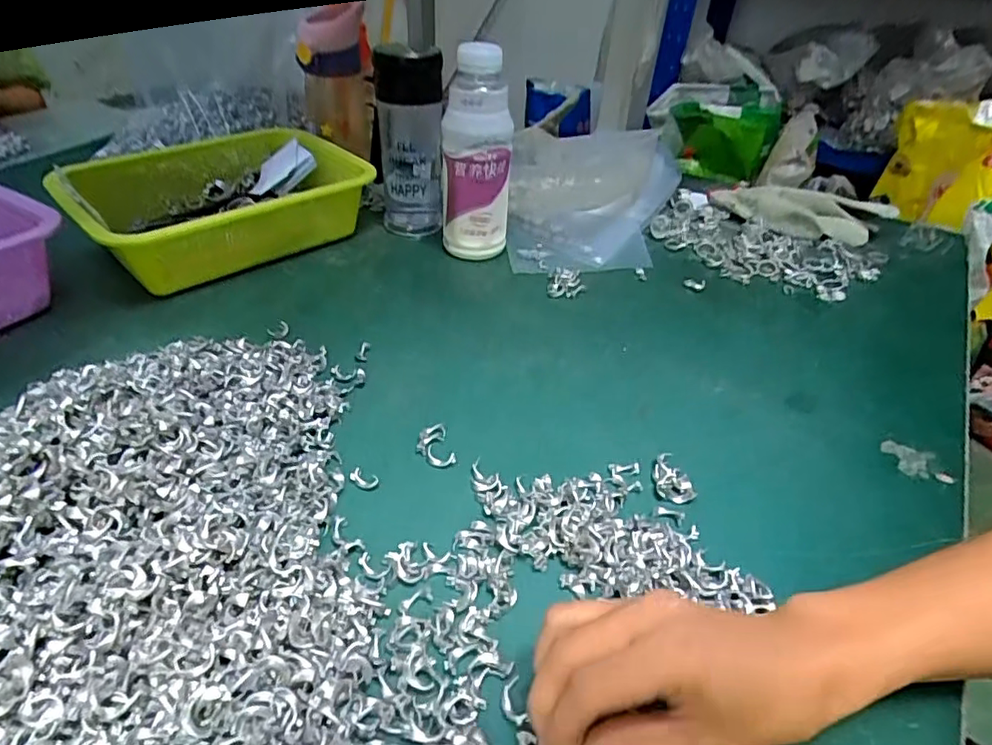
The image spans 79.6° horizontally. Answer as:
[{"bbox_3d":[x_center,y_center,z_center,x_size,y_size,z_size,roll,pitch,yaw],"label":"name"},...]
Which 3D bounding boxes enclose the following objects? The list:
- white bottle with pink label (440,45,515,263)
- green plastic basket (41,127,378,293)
[{"bbox_3d":[-0.019,-0.206,0.588,0.067,0.206,0.056,2,38,-4],"label":"white bottle with pink label"},{"bbox_3d":[-0.275,-0.169,0.600,0.264,0.086,0.179,-23,46,-31],"label":"green plastic basket"}]

